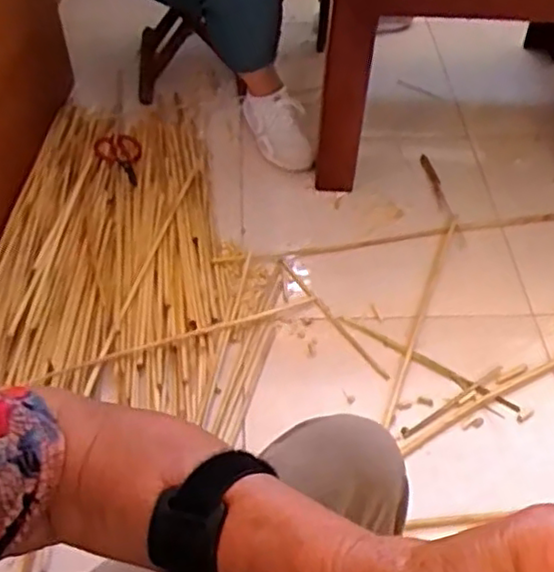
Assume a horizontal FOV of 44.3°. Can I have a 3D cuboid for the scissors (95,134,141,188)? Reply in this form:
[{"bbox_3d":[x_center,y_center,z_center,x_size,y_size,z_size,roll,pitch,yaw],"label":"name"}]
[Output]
[{"bbox_3d":[-0.307,-0.250,1.343,0.088,0.023,0.158,-15,51,-13],"label":"scissors"}]

